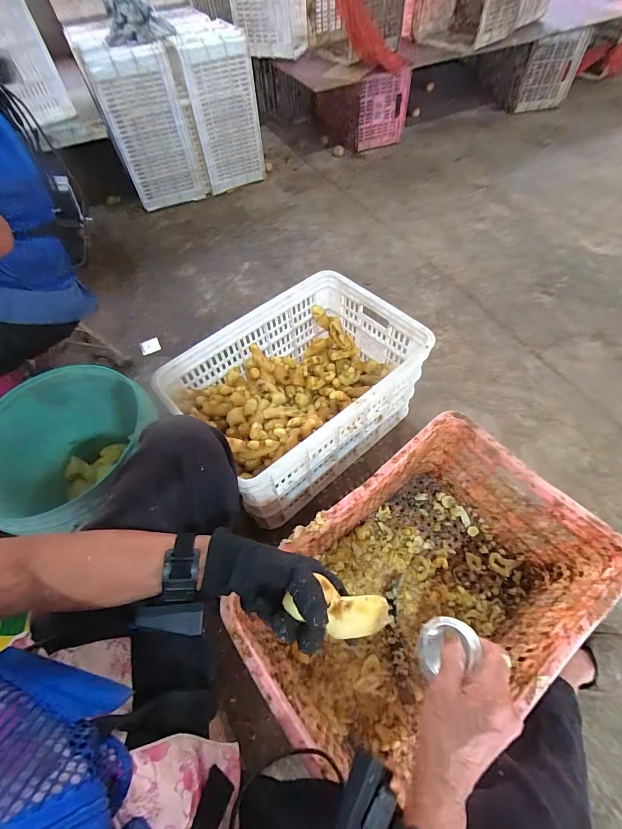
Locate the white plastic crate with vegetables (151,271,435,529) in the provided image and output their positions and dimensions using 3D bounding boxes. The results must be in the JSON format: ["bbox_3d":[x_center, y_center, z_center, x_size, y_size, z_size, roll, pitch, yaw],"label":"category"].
[{"bbox_3d":[-0.021,-0.049,0.869,0.513,0.298,0.357,-38,63,-17],"label":"white plastic crate with vegetables"}]

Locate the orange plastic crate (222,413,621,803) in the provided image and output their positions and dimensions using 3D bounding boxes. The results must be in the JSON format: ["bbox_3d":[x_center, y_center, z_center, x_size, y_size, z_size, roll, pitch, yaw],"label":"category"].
[{"bbox_3d":[0.209,0.298,0.642,0.462,0.286,0.349,-35,63,-16],"label":"orange plastic crate"}]

